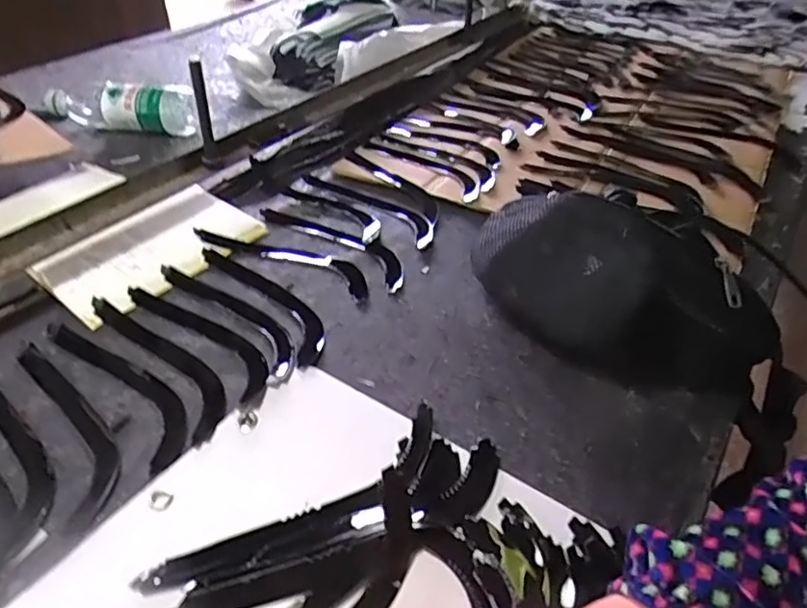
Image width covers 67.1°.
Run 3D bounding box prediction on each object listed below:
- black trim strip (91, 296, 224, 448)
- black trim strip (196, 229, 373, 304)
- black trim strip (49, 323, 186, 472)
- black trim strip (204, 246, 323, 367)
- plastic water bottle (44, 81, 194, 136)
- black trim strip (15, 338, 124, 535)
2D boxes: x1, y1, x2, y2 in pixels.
[{"bbox_3d":[-0.207,0.044,0.517,0.042,0.004,0.218,-28,46,-31],"label":"black trim strip"},{"bbox_3d":[-0.121,-0.049,0.627,0.220,0.007,0.047,21,43,25],"label":"black trim strip"},{"bbox_3d":[-0.227,0.059,0.489,0.046,0.004,0.205,-30,47,-33],"label":"black trim strip"},{"bbox_3d":[-0.129,-0.007,0.580,0.046,0.006,0.213,-24,44,-28],"label":"black trim strip"},{"bbox_3d":[-0.436,-0.300,0.924,0.249,0.063,0.058,9,39,11],"label":"plastic water bottle"},{"bbox_3d":[-0.257,0.086,0.467,0.043,0.006,0.207,-23,43,-27],"label":"black trim strip"}]

